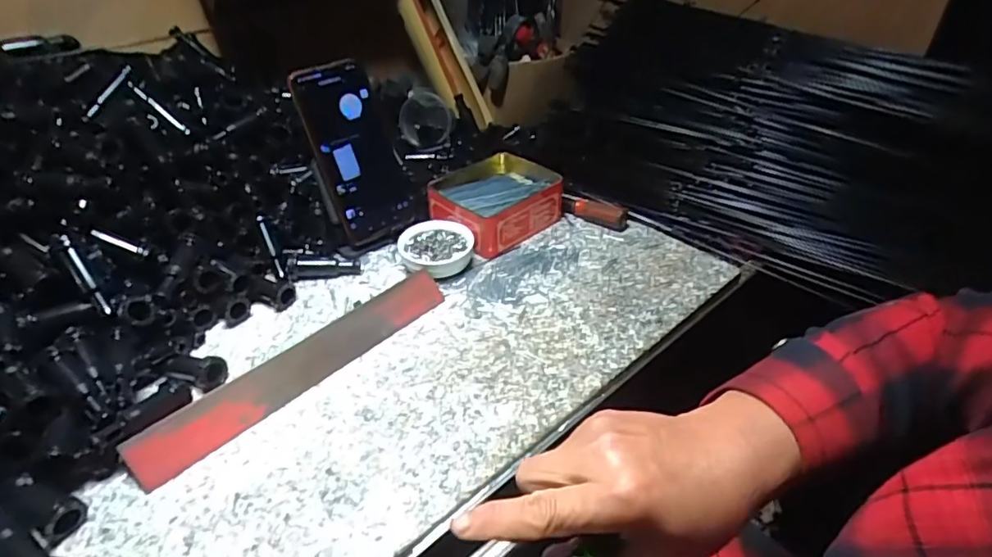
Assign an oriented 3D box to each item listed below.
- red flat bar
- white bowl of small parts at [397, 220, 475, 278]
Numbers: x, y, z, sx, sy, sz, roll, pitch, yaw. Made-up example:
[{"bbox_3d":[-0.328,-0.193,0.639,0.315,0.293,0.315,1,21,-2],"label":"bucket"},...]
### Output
[{"bbox_3d":[-0.144,0.064,0.425,0.257,0.035,0.011,-33,9,-36],"label":"red flat bar"},{"bbox_3d":[-0.058,-0.027,0.538,0.068,0.027,0.070,0,37,0],"label":"white bowl of small parts"}]

